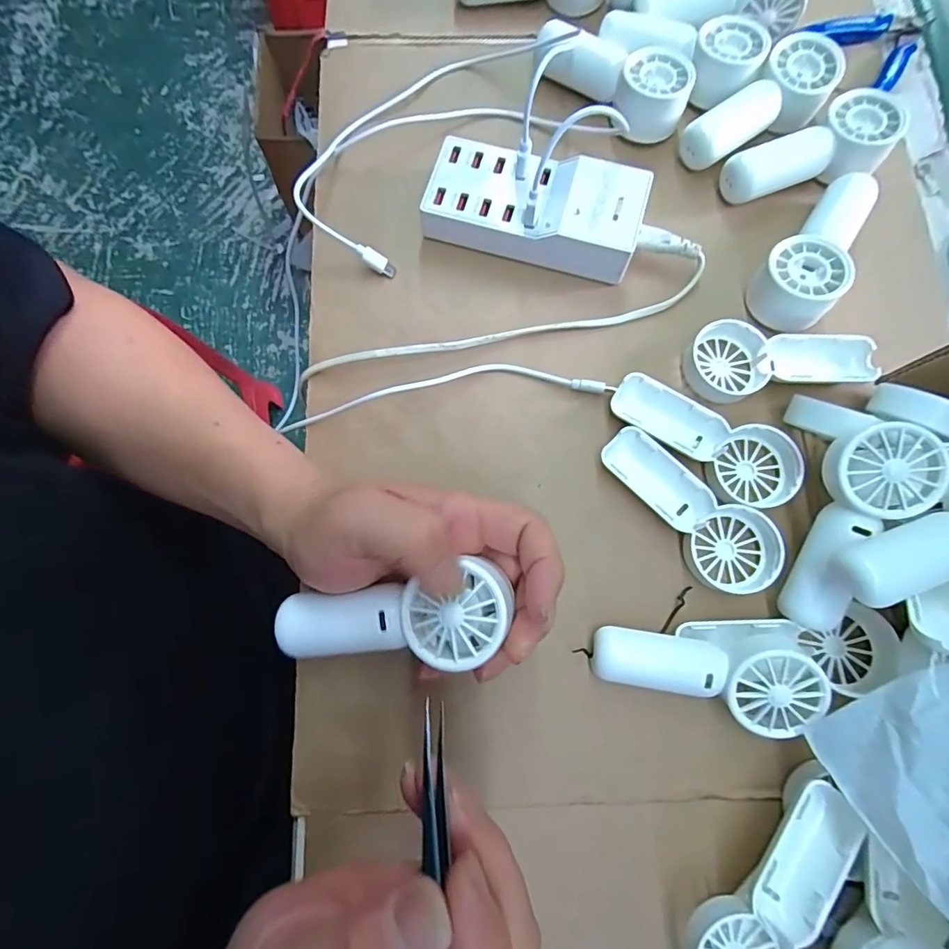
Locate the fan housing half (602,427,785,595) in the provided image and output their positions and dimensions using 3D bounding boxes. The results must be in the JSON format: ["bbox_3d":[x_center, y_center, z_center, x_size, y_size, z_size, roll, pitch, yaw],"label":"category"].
[{"bbox_3d":[0.124,0.017,0.281,0.046,0.017,0.112,-37,81,-7],"label":"fan housing half"}]

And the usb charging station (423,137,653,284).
[{"bbox_3d":[0.038,-0.171,0.315,0.135,0.033,0.064,17,79,4],"label":"usb charging station"}]

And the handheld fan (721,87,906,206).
[{"bbox_3d":[0.223,-0.207,0.322,0.115,0.027,0.045,-27,79,-6],"label":"handheld fan"}]

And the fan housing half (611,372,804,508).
[{"bbox_3d":[0.133,-0.019,0.289,0.110,0.014,0.044,25,79,5],"label":"fan housing half"}]

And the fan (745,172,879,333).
[{"bbox_3d":[0.215,-0.139,0.305,0.045,0.028,0.114,38,81,7],"label":"fan"}]

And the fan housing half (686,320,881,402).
[{"bbox_3d":[0.186,-0.073,0.300,0.108,0.013,0.045,-7,78,-1],"label":"fan housing half"}]

